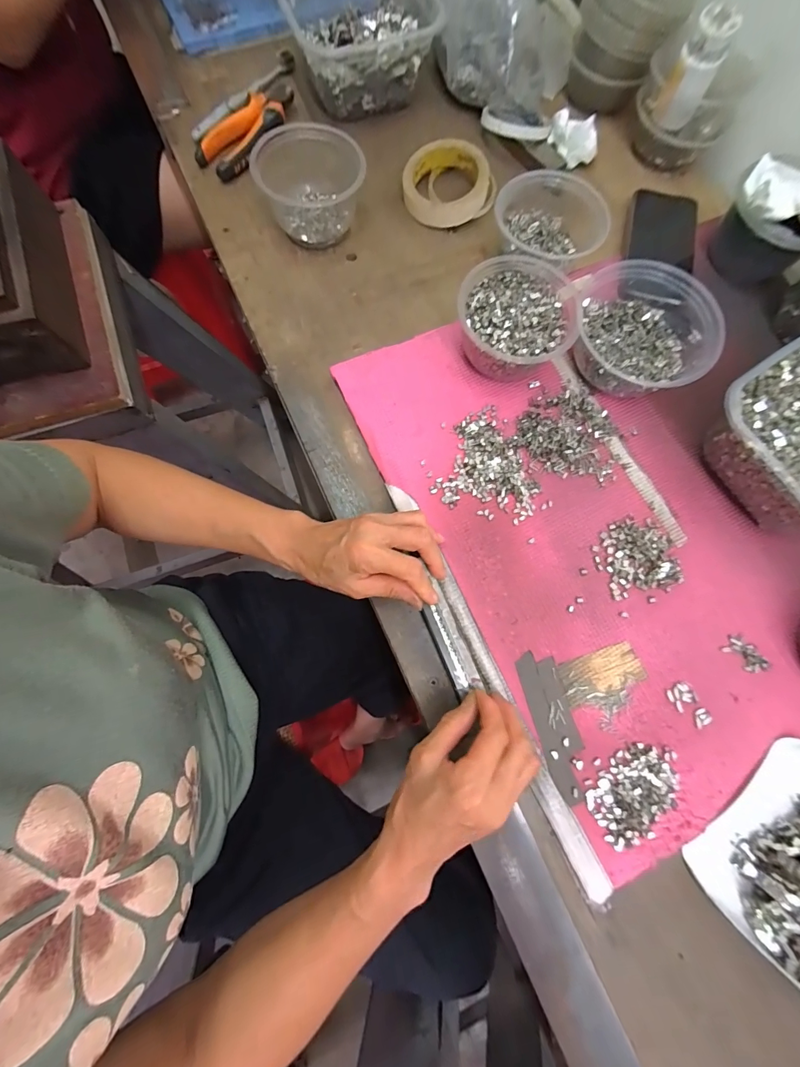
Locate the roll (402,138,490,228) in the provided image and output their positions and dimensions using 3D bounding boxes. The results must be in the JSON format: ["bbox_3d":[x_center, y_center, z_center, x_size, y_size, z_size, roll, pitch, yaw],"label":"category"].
[{"bbox_3d":[0.053,-0.417,0.472,0.097,0.033,0.097,0,78,0],"label":"roll"}]

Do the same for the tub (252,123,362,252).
[{"bbox_3d":[-0.097,-0.380,0.434,0.115,0.060,0.099,-10,78,-4],"label":"tub"}]

